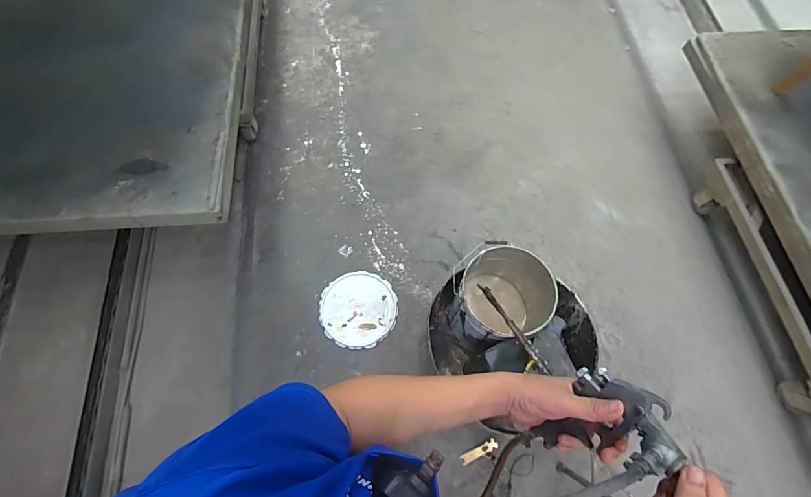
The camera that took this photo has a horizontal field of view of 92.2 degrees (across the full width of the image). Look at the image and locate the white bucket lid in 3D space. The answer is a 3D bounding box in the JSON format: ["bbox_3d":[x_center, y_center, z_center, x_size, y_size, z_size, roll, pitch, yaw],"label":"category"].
[{"bbox_3d":[-0.186,0.243,1.561,0.295,0.025,0.301,-2,68,-4],"label":"white bucket lid"}]

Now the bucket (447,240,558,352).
[{"bbox_3d":[0.316,0.184,1.394,0.315,0.349,0.308,1,68,-3],"label":"bucket"}]

